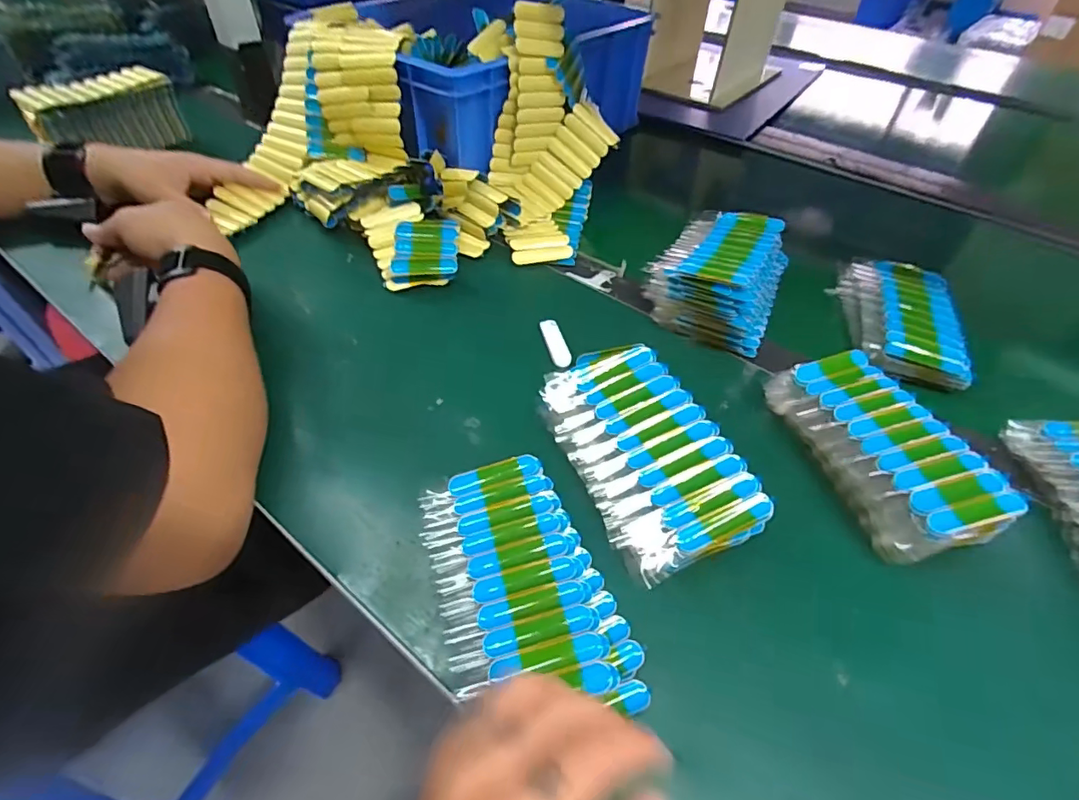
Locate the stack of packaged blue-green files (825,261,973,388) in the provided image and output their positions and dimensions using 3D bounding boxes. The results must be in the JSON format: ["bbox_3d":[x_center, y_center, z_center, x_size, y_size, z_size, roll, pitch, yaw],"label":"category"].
[{"bbox_3d":[0.329,-0.078,0.485,0.096,0.027,0.153,18,50,13],"label":"stack of packaged blue-green files"}]

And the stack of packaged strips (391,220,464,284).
[{"bbox_3d":[-0.112,-0.151,0.526,0.061,0.012,0.078,4,61,-11],"label":"stack of packaged strips"}]

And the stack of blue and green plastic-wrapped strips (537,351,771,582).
[{"bbox_3d":[0.067,0.021,0.376,0.100,0.036,0.194,-18,52,-17],"label":"stack of blue and green plastic-wrapped strips"}]

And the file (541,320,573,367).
[{"bbox_3d":[0.015,-0.050,0.461,0.017,0.004,0.058,-10,50,-11],"label":"file"}]

